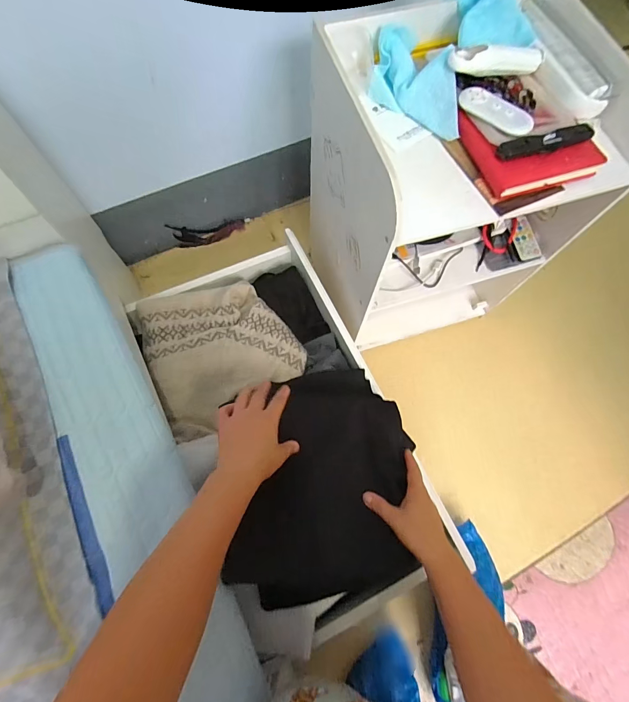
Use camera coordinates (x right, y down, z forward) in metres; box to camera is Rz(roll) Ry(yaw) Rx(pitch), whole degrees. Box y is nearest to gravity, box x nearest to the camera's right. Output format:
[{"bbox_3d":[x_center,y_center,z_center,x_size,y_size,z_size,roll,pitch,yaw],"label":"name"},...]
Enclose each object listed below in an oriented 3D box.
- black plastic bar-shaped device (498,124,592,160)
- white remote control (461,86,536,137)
[{"bbox_3d":[0.270,-0.244,0.414,0.119,0.015,0.020,-17,73,-8],"label":"black plastic bar-shaped device"},{"bbox_3d":[0.215,-0.285,0.424,0.040,0.012,0.093,-42,78,-14],"label":"white remote control"}]

